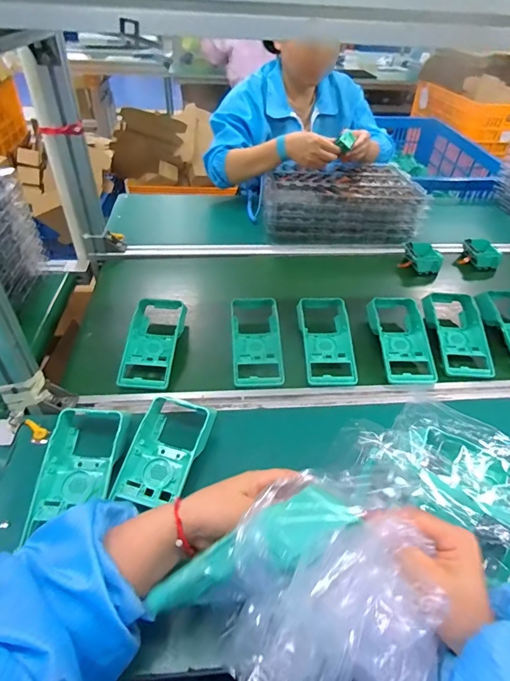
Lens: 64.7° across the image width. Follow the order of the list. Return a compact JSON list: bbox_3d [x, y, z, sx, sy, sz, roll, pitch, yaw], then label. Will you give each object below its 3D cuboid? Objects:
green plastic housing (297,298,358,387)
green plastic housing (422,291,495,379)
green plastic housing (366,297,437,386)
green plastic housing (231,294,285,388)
[{"bbox_3d":[0.119,-0.004,0.687,0.085,0.053,0.175,2,41,-4],"label":"green plastic housing"},{"bbox_3d":[0.355,-0.014,0.712,0.091,0.047,0.192,4,41,-1],"label":"green plastic housing"},{"bbox_3d":[0.253,-0.004,0.691,0.090,0.051,0.176,1,41,-6],"label":"green plastic housing"},{"bbox_3d":[0.000,-0.006,0.689,0.084,0.038,0.193,0,41,-6],"label":"green plastic housing"}]

